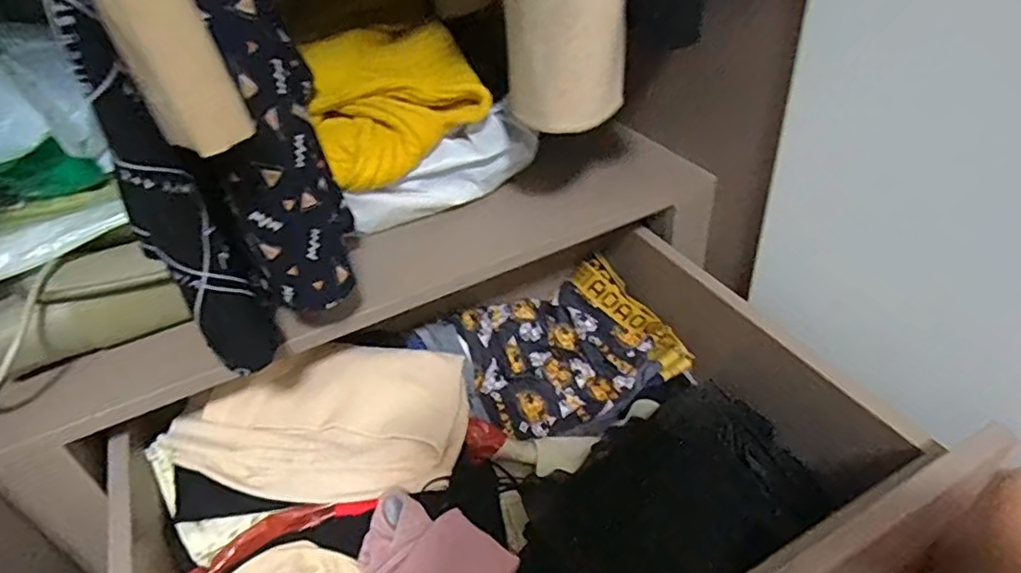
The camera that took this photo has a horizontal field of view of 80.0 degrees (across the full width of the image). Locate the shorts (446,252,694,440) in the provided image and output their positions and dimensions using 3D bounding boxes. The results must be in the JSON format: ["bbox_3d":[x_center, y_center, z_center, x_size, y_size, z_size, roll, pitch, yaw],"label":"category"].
[{"bbox_3d":[0.064,0.075,0.710,0.233,0.073,0.183,-22,42,-18],"label":"shorts"}]

